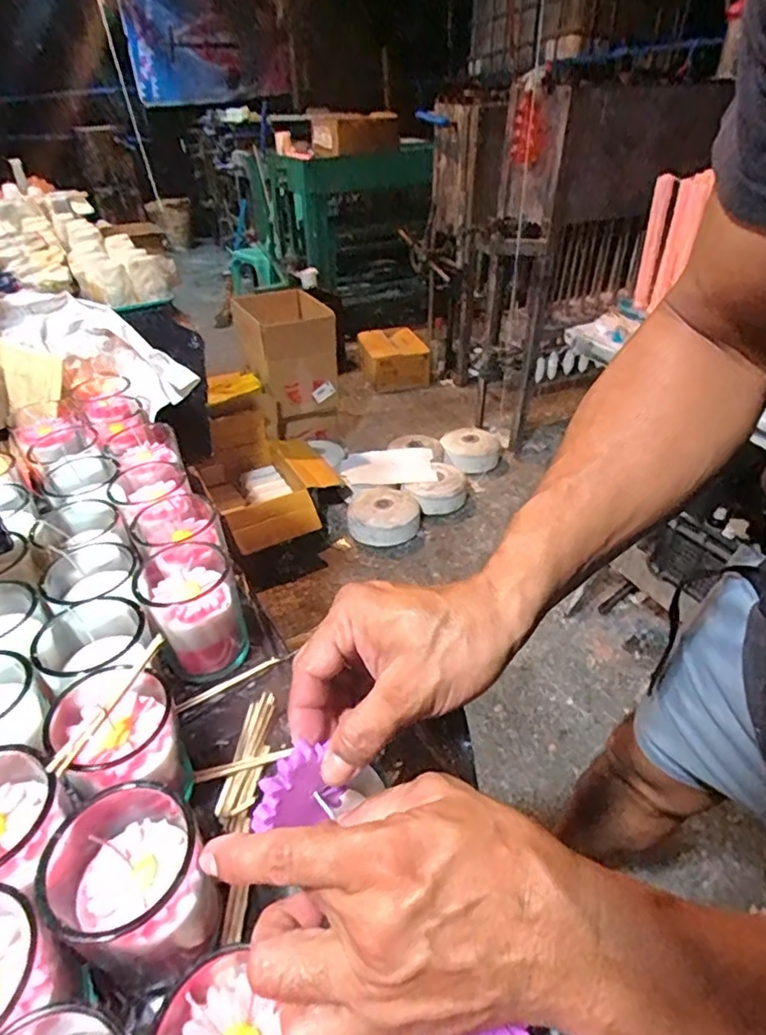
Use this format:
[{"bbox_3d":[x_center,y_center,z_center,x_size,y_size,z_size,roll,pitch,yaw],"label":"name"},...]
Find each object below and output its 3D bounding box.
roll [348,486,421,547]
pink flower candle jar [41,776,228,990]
[{"bbox_3d":[0.004,0.000,1.794,0.209,0.093,0.224,-1,36,1],"label":"roll"},{"bbox_3d":[-0.133,0.204,0.322,0.075,0.076,0.077,-28,43,-31],"label":"pink flower candle jar"}]

